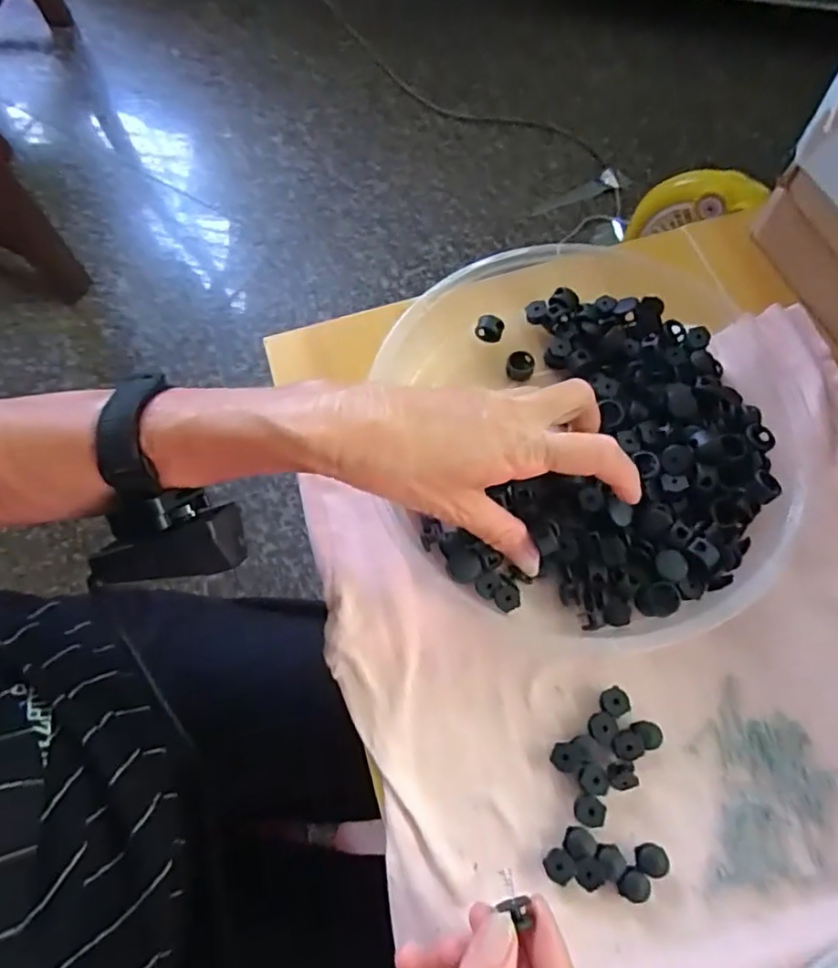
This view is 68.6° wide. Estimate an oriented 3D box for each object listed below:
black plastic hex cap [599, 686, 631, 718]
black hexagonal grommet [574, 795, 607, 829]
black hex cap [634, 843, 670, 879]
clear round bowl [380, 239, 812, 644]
[{"bbox_3d":[0.098,0.109,0.305,0.013,0.004,0.013,-22,70,-7],"label":"black plastic hex cap"},{"bbox_3d":[0.081,0.155,0.288,0.015,0.007,0.013,29,72,11],"label":"black hexagonal grommet"},{"bbox_3d":[0.107,0.172,0.281,0.014,0.005,0.013,20,71,8],"label":"black hex cap"},{"bbox_3d":[0.097,-0.029,0.350,0.222,0.041,0.233,0,69,1],"label":"clear round bowl"}]

